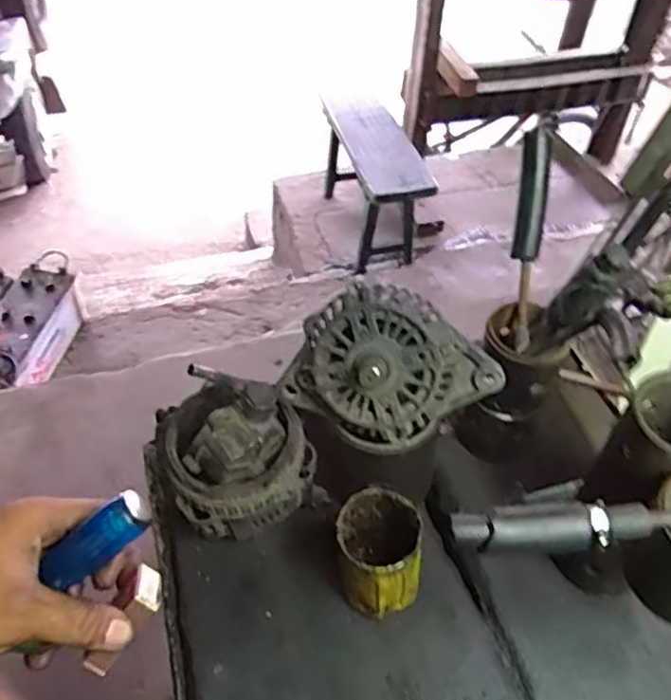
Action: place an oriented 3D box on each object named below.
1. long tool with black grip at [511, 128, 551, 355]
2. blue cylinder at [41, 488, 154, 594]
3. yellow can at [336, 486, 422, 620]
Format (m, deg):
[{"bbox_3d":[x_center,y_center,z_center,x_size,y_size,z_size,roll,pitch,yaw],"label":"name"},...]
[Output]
[{"bbox_3d":[0.183,-0.102,0.646,0.026,0.205,0.031,1,17,1],"label":"long tool with black grip"},{"bbox_3d":[-0.136,0.109,0.381,0.063,0.020,0.019,-40,53,-5],"label":"blue cylinder"},{"bbox_3d":[0.040,0.193,0.616,0.073,0.120,0.080,0,44,0],"label":"yellow can"}]

